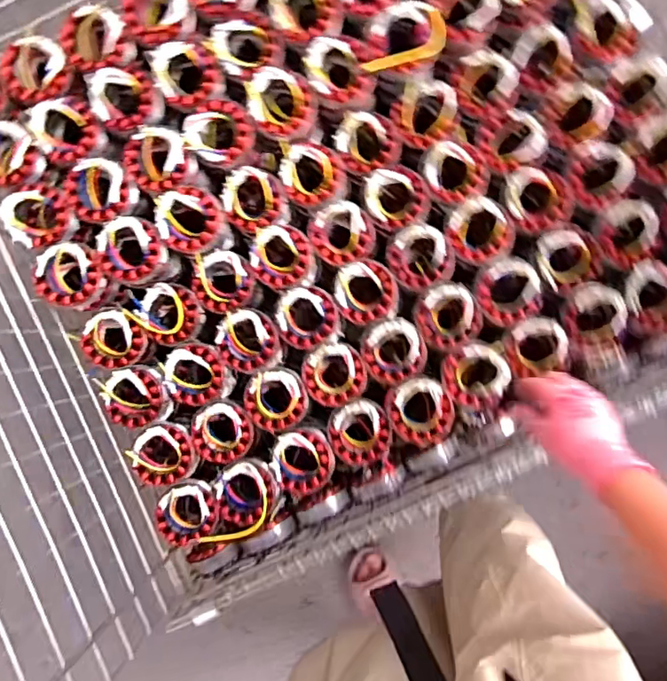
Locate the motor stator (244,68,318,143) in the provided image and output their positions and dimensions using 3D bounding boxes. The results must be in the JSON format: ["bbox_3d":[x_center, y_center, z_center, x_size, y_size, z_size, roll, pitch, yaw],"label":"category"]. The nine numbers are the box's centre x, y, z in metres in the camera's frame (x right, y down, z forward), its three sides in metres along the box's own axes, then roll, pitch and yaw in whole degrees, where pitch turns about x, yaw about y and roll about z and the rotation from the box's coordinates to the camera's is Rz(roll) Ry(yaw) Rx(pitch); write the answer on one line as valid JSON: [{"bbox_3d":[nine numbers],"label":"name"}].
[{"bbox_3d":[-0.067,-0.315,0.750,0.088,0.058,0.082,-2,90,2],"label":"motor stator"}]

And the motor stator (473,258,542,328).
[{"bbox_3d":[0.242,-0.069,0.780,0.085,0.057,0.093,0,91,2],"label":"motor stator"}]

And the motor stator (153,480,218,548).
[{"bbox_3d":[-0.210,0.246,0.816,0.085,0.072,0.089,40,92,1],"label":"motor stator"}]

